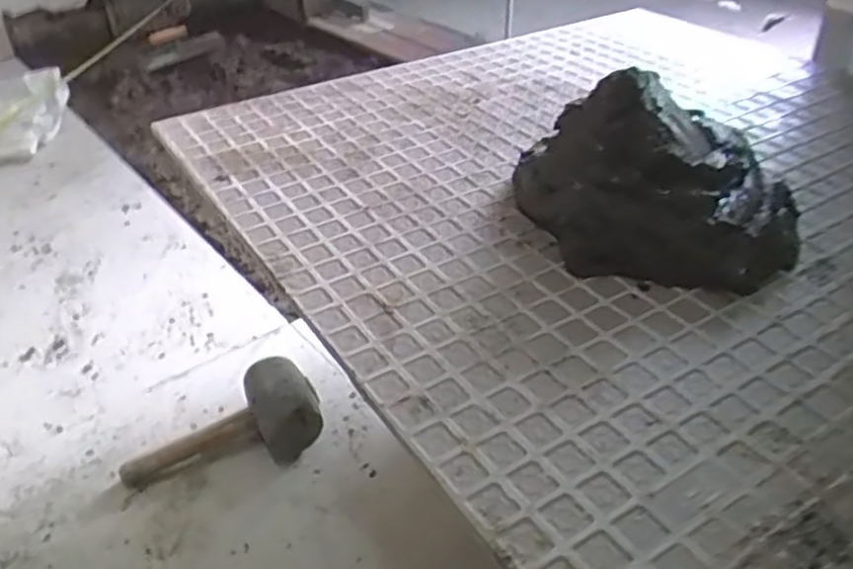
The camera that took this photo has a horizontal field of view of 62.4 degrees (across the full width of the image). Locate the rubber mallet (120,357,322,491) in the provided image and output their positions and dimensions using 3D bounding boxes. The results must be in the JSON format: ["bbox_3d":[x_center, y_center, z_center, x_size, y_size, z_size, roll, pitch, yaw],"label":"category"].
[{"bbox_3d":[-0.250,0.160,0.843,0.234,0.105,0.125,-9,37,-11],"label":"rubber mallet"}]

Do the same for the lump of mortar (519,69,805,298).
[{"bbox_3d":[0.192,-0.088,0.575,0.227,0.108,0.159,5,37,8],"label":"lump of mortar"}]

